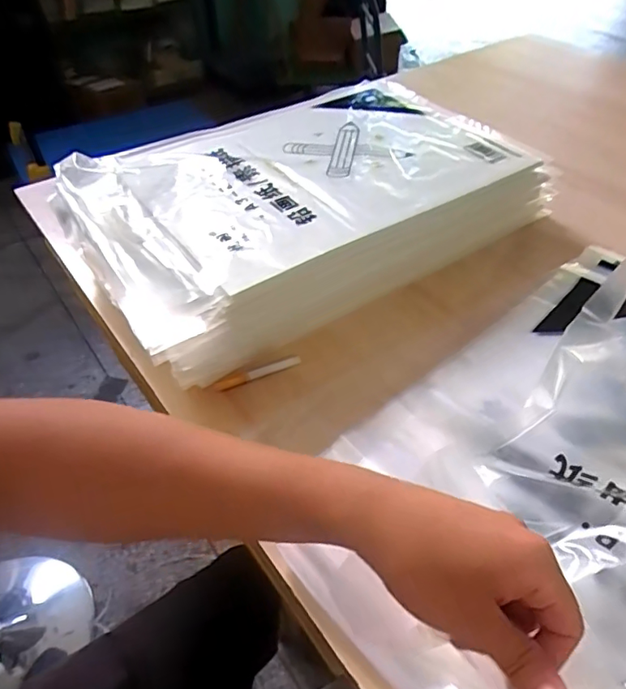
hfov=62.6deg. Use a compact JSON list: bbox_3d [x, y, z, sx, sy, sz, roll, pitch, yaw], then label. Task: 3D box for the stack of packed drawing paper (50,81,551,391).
[{"bbox_3d":[-0.013,-0.181,0.616,0.516,0.080,0.333,-28,52,-24],"label":"stack of packed drawing paper"}]

